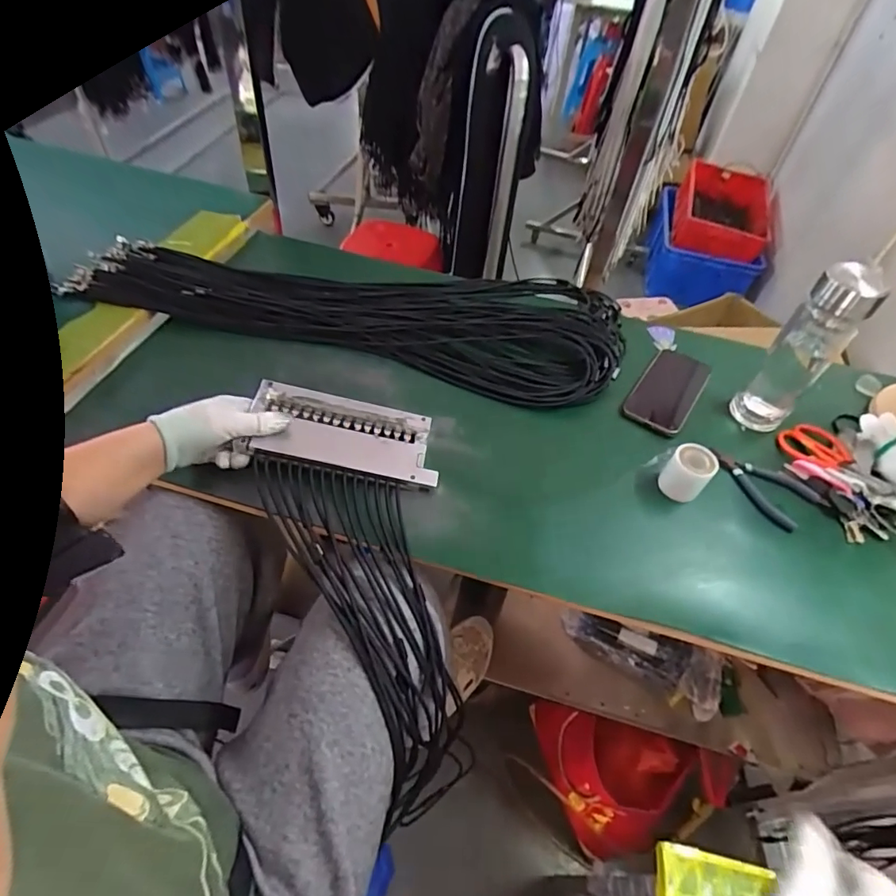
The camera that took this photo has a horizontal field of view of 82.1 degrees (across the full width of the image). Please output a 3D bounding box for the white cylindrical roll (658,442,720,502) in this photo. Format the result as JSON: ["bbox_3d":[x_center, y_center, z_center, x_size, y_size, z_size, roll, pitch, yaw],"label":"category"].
[{"bbox_3d":[0.281,0.032,0.607,0.047,0.061,0.046,3,49,-3],"label":"white cylindrical roll"}]

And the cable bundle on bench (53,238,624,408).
[{"bbox_3d":[-0.121,-0.208,0.754,0.743,0.065,0.247,8,48,1],"label":"cable bundle on bench"}]

